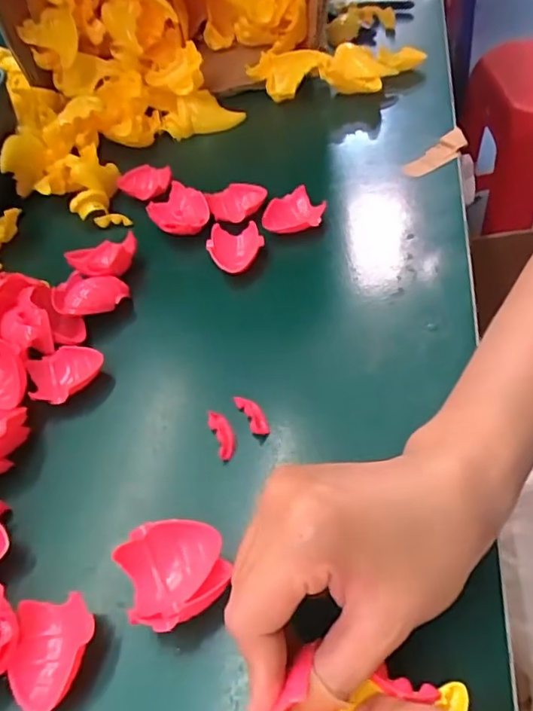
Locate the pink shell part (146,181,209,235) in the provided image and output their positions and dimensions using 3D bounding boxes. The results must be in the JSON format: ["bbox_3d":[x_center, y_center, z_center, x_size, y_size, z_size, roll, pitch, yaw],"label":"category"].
[{"bbox_3d":[-0.064,-0.108,0.424,0.046,0.014,0.039,32,63,33],"label":"pink shell part"}]

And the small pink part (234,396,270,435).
[{"bbox_3d":[-0.008,0.032,0.315,0.010,0.005,0.028,-26,49,-10],"label":"small pink part"}]

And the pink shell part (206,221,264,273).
[{"bbox_3d":[-0.022,-0.077,0.402,0.037,0.014,0.035,1,51,14],"label":"pink shell part"}]

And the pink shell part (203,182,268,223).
[{"bbox_3d":[-0.022,-0.115,0.433,0.044,0.016,0.028,-18,49,-2],"label":"pink shell part"}]

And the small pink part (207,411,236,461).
[{"bbox_3d":[-0.024,0.043,0.313,0.011,0.007,0.028,-21,49,-5],"label":"small pink part"}]

